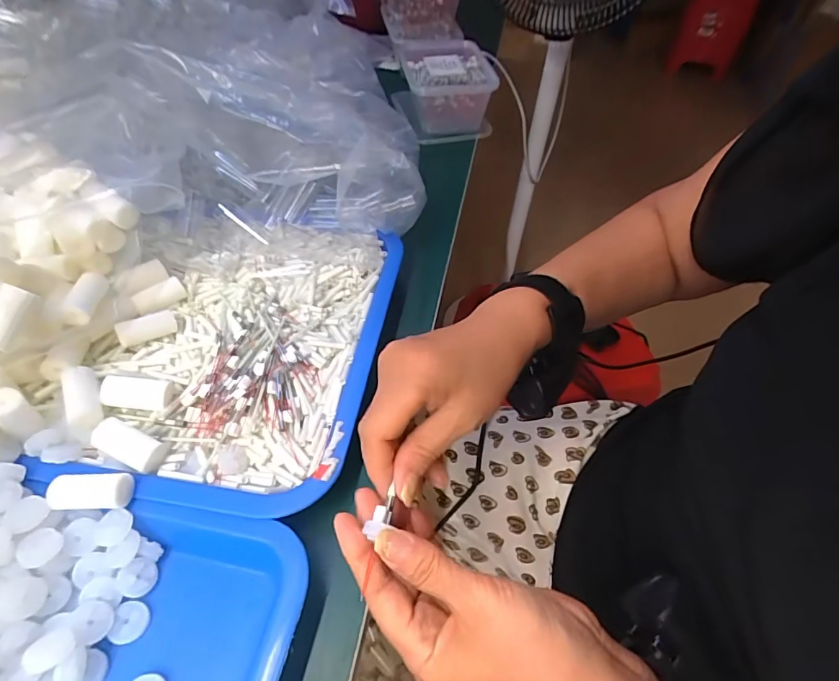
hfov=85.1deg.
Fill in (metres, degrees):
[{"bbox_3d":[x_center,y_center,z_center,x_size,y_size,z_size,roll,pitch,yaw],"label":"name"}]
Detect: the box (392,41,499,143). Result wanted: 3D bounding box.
[{"bbox_3d":[0.030,-0.352,0.642,0.122,0.073,0.166,-6,50,-7],"label":"box"}]

